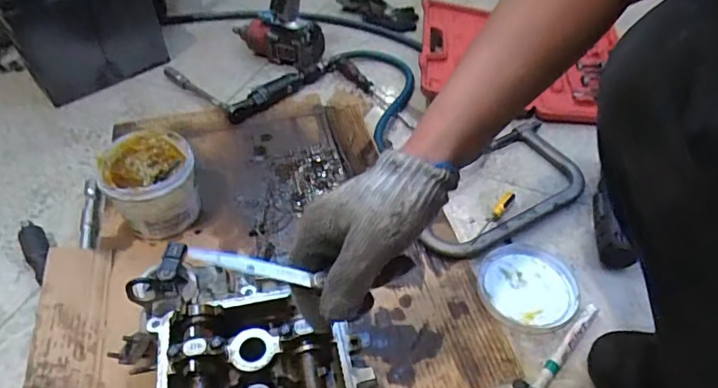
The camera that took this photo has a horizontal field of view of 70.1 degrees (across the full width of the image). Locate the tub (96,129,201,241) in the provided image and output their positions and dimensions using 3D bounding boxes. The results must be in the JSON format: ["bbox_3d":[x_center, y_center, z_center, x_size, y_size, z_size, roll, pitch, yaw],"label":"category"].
[{"bbox_3d":[-0.281,-0.010,0.709,0.113,0.110,0.113,-1,47,1],"label":"tub"}]

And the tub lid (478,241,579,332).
[{"bbox_3d":[0.215,0.115,0.648,0.122,0.007,0.121,-1,47,1],"label":"tub lid"}]

